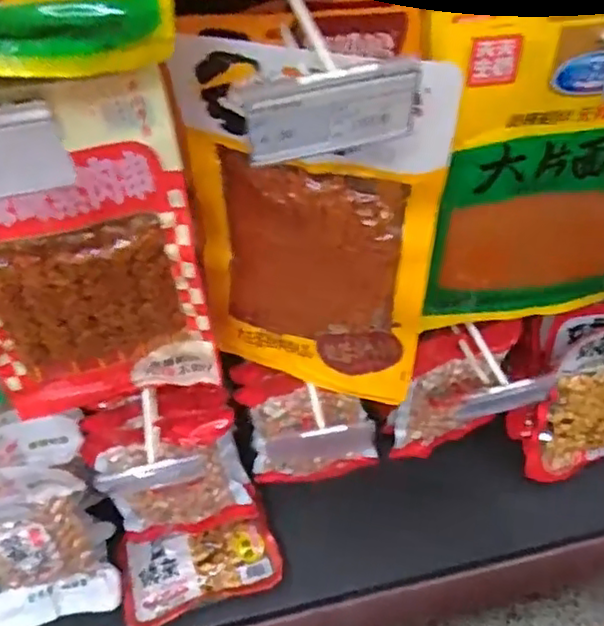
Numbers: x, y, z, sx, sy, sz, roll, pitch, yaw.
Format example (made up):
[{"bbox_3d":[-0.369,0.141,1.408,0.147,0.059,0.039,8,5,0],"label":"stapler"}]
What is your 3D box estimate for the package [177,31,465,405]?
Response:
[{"bbox_3d":[0.011,-0.053,0.466,0.167,0.265,0.029,13,43,15],"label":"package"}]

